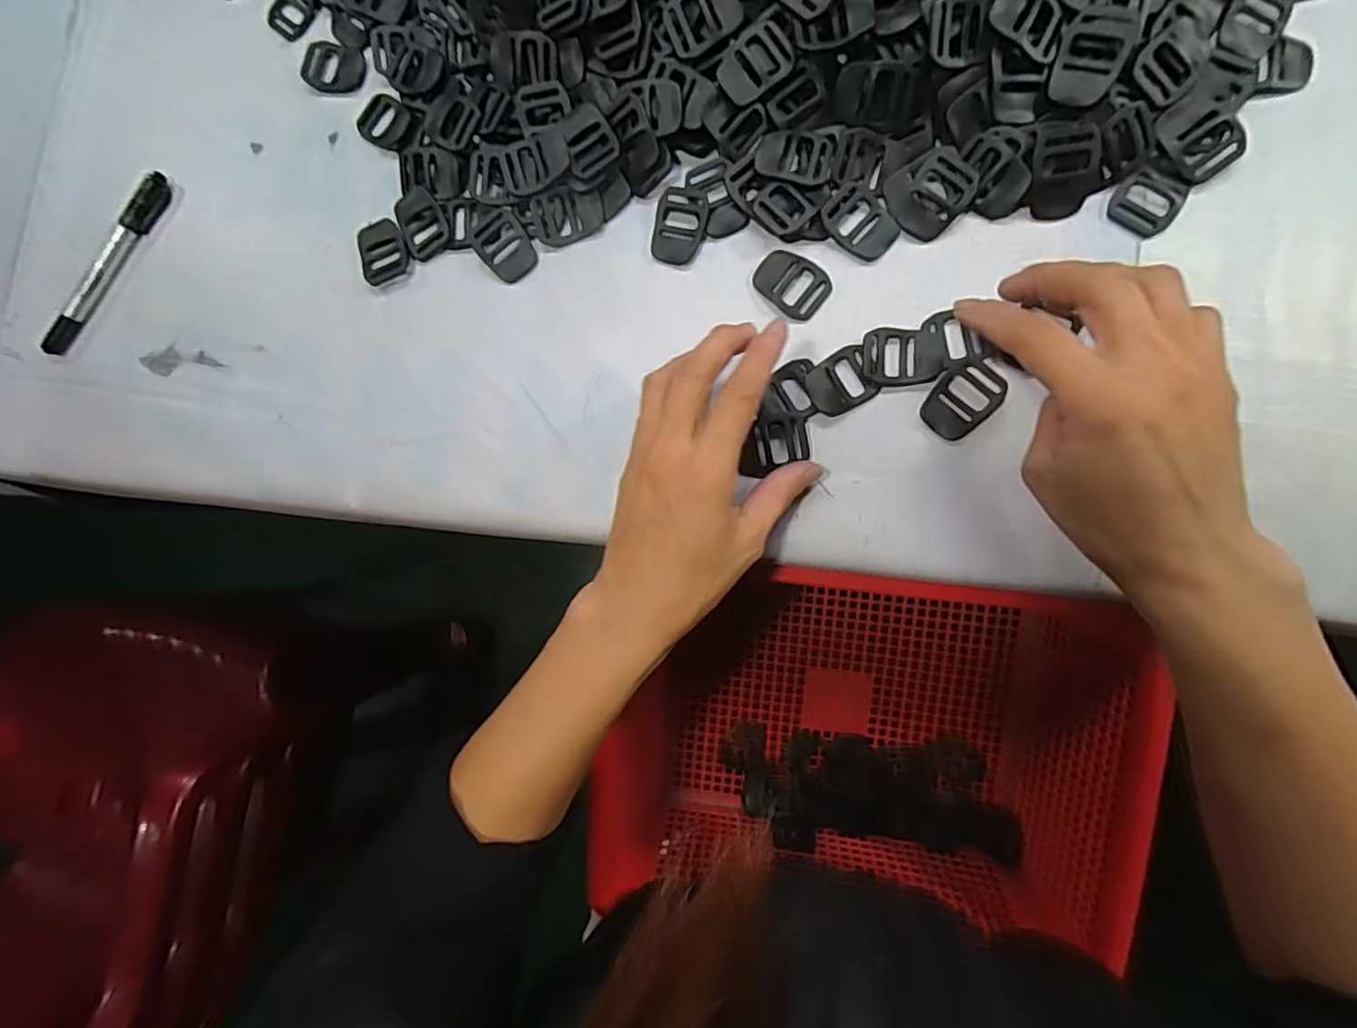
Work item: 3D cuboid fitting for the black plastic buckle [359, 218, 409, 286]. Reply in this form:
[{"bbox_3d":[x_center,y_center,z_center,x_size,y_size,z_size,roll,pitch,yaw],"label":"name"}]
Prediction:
[{"bbox_3d":[-0.176,-0.158,0.361,0.029,0.007,0.038,-17,83,7],"label":"black plastic buckle"}]

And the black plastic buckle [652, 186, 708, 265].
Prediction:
[{"bbox_3d":[0.000,-0.156,0.327,0.029,0.005,0.039,10,87,9],"label":"black plastic buckle"}]

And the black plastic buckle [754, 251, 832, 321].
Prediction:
[{"bbox_3d":[0.060,-0.122,0.317,0.039,0.004,0.029,42,92,10],"label":"black plastic buckle"}]

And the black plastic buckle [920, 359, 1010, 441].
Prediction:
[{"bbox_3d":[0.141,-0.057,0.298,0.040,0.006,0.027,-44,81,3],"label":"black plastic buckle"}]

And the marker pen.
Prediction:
[{"bbox_3d":[-0.359,-0.156,0.381,0.016,0.013,0.131,31,90,10],"label":"marker pen"}]

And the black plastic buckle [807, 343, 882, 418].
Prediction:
[{"bbox_3d":[0.083,-0.067,0.307,0.034,0.008,0.029,-31,81,5],"label":"black plastic buckle"}]

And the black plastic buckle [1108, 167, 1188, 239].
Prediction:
[{"bbox_3d":[0.227,-0.151,0.291,0.028,0.004,0.028,36,91,10],"label":"black plastic buckle"}]

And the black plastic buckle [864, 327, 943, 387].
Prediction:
[{"bbox_3d":[0.114,-0.079,0.305,0.039,0.004,0.028,1,85,9],"label":"black plastic buckle"}]

